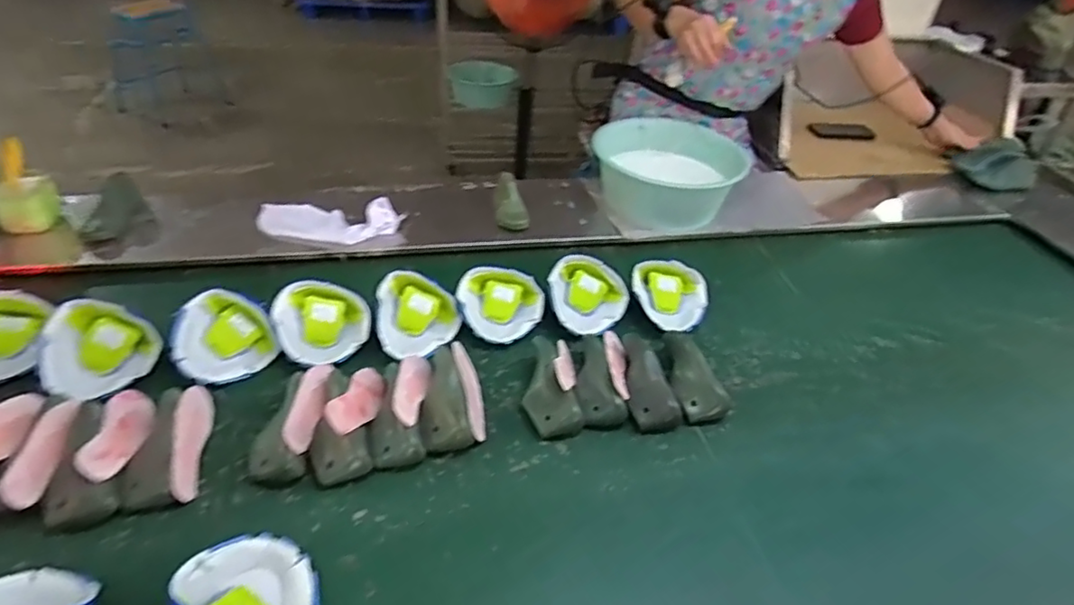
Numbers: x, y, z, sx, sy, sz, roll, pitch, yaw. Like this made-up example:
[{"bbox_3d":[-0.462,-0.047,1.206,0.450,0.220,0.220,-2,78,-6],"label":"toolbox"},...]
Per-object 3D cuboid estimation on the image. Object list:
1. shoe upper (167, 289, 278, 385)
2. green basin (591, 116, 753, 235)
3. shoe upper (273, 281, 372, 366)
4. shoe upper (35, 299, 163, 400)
[{"bbox_3d":[-0.439,0.046,0.869,0.126,0.043,0.126,27,50,-38],"label":"shoe upper"},{"bbox_3d":[0.287,-0.282,1.411,0.326,0.166,0.295,4,39,-3],"label":"green basin"},{"bbox_3d":[-0.322,0.031,0.934,0.127,0.051,0.127,8,70,-22],"label":"shoe upper"},{"bbox_3d":[-0.593,0.067,0.842,0.130,0.024,0.131,15,60,-28],"label":"shoe upper"}]

